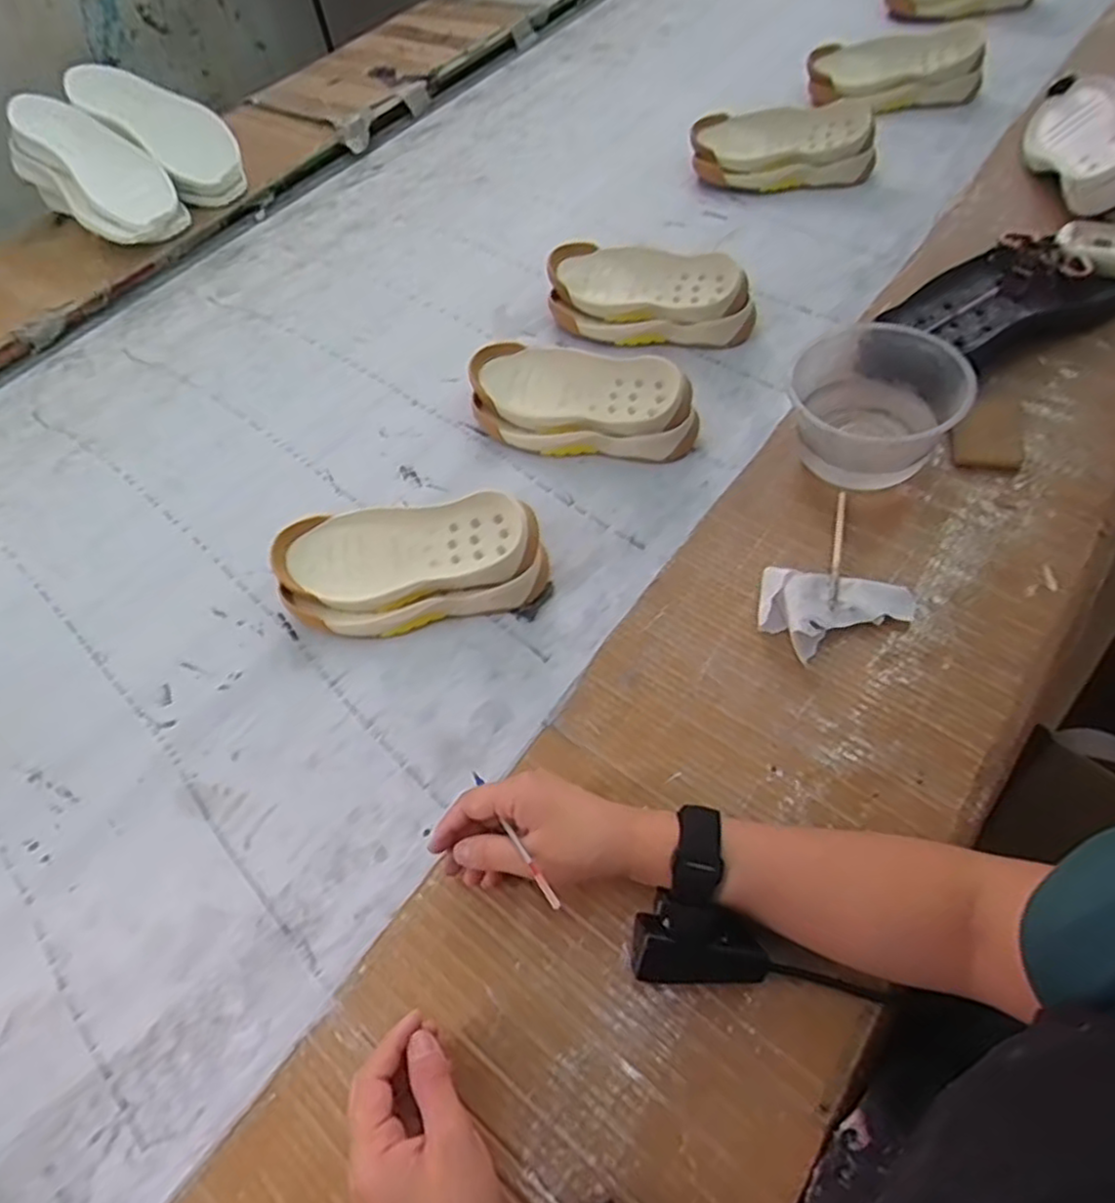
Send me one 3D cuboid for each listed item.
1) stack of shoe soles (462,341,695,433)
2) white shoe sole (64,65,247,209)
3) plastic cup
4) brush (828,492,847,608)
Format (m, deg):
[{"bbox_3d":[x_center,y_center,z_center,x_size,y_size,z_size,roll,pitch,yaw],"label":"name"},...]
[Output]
[{"bbox_3d":[0.020,-0.208,0.697,0.225,0.071,0.092,12,61,15],"label":"stack of shoe soles"},{"bbox_3d":[-0.545,-0.645,0.962,0.277,0.058,0.101,38,66,5],"label":"white shoe sole"},{"bbox_3d":[0.251,-0.155,0.570,0.126,0.080,0.131,22,64,20],"label":"plastic cup"},{"bbox_3d":[0.217,-0.039,0.552,0.007,0.010,0.120,11,59,12],"label":"brush"}]

